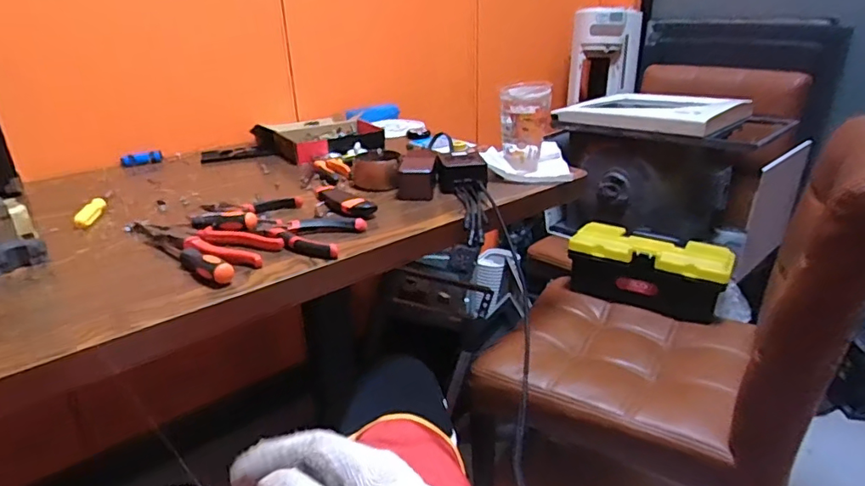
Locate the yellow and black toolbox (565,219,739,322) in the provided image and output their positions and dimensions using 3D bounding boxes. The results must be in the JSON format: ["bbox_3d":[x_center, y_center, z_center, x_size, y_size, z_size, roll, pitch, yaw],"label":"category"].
[{"bbox_3d":[0.435,0.063,1.097,0.295,0.136,0.120,17,30,36],"label":"yellow and black toolbox"}]

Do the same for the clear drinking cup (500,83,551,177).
[{"bbox_3d":[0.160,-0.203,0.931,0.081,0.144,0.097,3,24,10],"label":"clear drinking cup"}]

